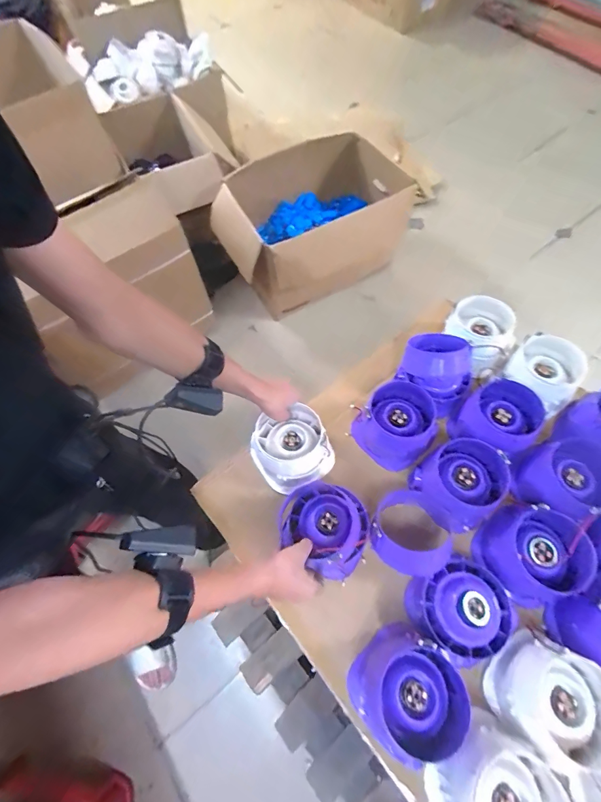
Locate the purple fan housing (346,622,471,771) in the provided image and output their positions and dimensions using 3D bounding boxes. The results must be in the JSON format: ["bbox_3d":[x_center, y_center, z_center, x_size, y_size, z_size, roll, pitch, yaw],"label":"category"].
[{"bbox_3d":[0.144,0.389,0.499,0.131,0.085,0.136,-1,64,1],"label":"purple fan housing"}]

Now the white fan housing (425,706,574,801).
[{"bbox_3d":[0.243,0.488,0.452,0.133,0.081,0.141,-1,64,1],"label":"white fan housing"}]

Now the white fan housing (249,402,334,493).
[{"bbox_3d":[-0.019,0.078,0.661,0.129,0.084,0.137,-1,64,1],"label":"white fan housing"}]

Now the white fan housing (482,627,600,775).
[{"bbox_3d":[0.344,0.404,0.505,0.152,0.078,0.136,28,68,14],"label":"white fan housing"}]

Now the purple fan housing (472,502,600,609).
[{"bbox_3d":[0.359,0.234,0.579,0.125,0.091,0.137,-1,64,1],"label":"purple fan housing"}]

